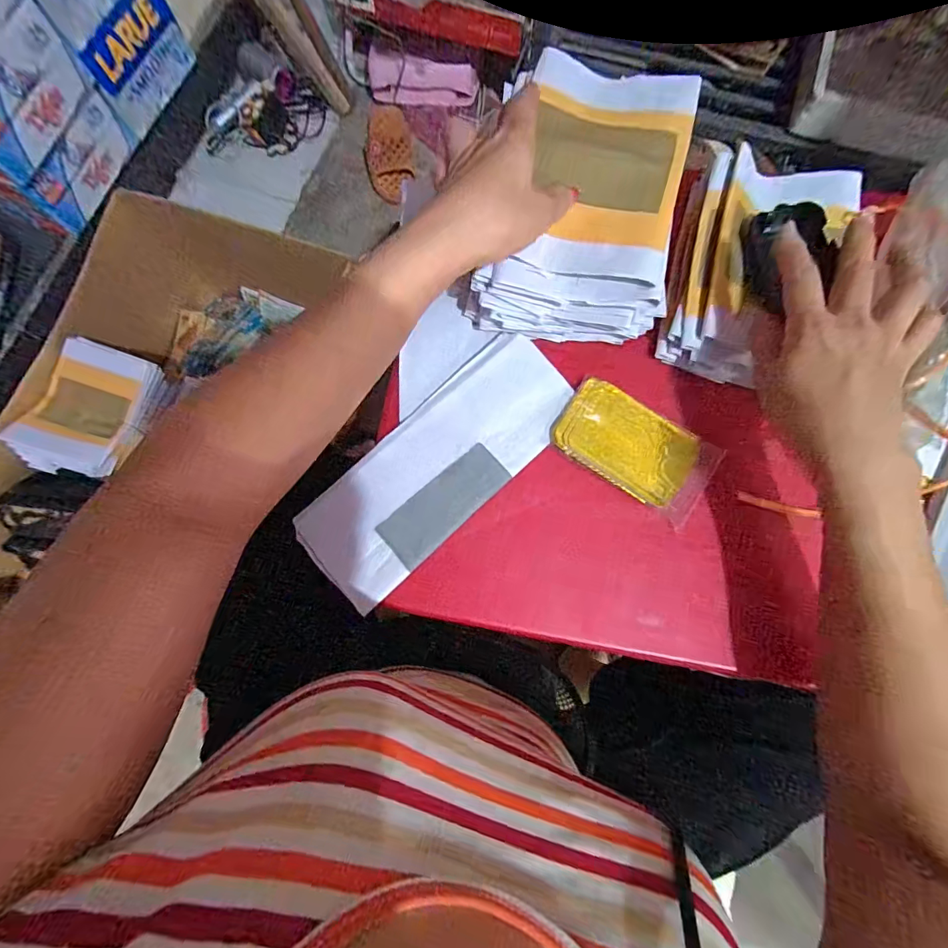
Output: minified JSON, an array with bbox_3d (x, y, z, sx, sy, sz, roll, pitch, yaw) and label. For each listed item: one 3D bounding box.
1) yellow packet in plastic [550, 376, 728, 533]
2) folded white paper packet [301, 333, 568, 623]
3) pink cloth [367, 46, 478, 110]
[{"bbox_3d":[0.127,-0.021,0.345,0.125,0.015,0.068,32,80,8],"label":"yellow packet in plastic"},{"bbox_3d":[-0.024,-0.009,0.341,0.234,0.013,0.088,-43,80,-8],"label":"folded white paper packet"},{"bbox_3d":[-0.123,-0.901,0.995,0.247,0.077,0.072,14,78,4],"label":"pink cloth"}]

